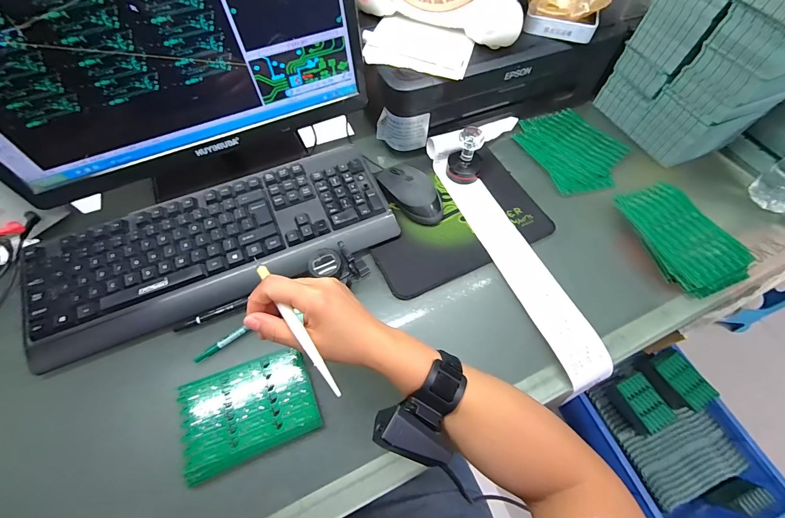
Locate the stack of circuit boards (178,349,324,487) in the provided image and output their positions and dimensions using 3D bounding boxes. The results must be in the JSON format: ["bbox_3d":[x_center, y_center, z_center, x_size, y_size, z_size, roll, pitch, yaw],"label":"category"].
[{"bbox_3d":[-0.149,0.156,0.349,0.129,0.015,0.090,-20,63,-11],"label":"stack of circuit boards"}]

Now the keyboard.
[{"bbox_3d":[-0.221,-0.021,0.429,0.441,0.043,0.165,-19,63,-11],"label":"keyboard"}]

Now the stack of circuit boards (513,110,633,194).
[{"bbox_3d":[0.295,-0.181,0.542,0.138,0.011,0.167,-20,63,-11],"label":"stack of circuit boards"}]

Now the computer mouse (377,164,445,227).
[{"bbox_3d":[0.027,-0.096,0.471,0.055,0.033,0.110,-28,64,-15],"label":"computer mouse"}]

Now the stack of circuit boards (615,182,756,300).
[{"bbox_3d":[0.381,-0.031,0.443,0.097,0.024,0.157,-18,62,-10],"label":"stack of circuit boards"}]

